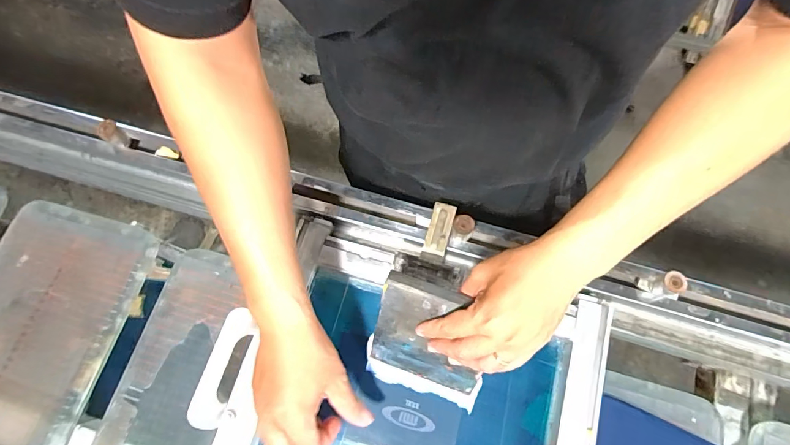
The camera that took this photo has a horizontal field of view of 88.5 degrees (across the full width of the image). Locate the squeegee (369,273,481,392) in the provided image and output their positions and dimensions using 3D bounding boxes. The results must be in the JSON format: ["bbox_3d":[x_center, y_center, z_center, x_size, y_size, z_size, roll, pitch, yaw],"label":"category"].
[{"bbox_3d":[0.036,0.117,0.417,0.114,0.127,0.013,17,35,9],"label":"squeegee"}]

